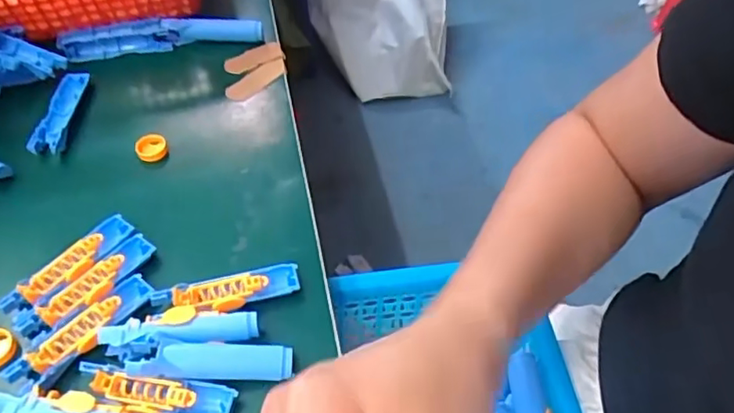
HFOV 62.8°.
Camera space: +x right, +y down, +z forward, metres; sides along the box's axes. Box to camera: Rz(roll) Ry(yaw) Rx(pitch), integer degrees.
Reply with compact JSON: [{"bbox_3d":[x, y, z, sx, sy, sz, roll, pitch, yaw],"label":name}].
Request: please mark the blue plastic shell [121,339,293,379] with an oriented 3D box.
[{"bbox_3d":[-0.075,0.074,0.291,0.076,0.008,0.019,3,50,-13],"label":"blue plastic shell"}]

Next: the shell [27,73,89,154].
[{"bbox_3d":[-0.204,-0.061,0.404,0.019,0.014,0.072,0,51,1],"label":"shell"}]

